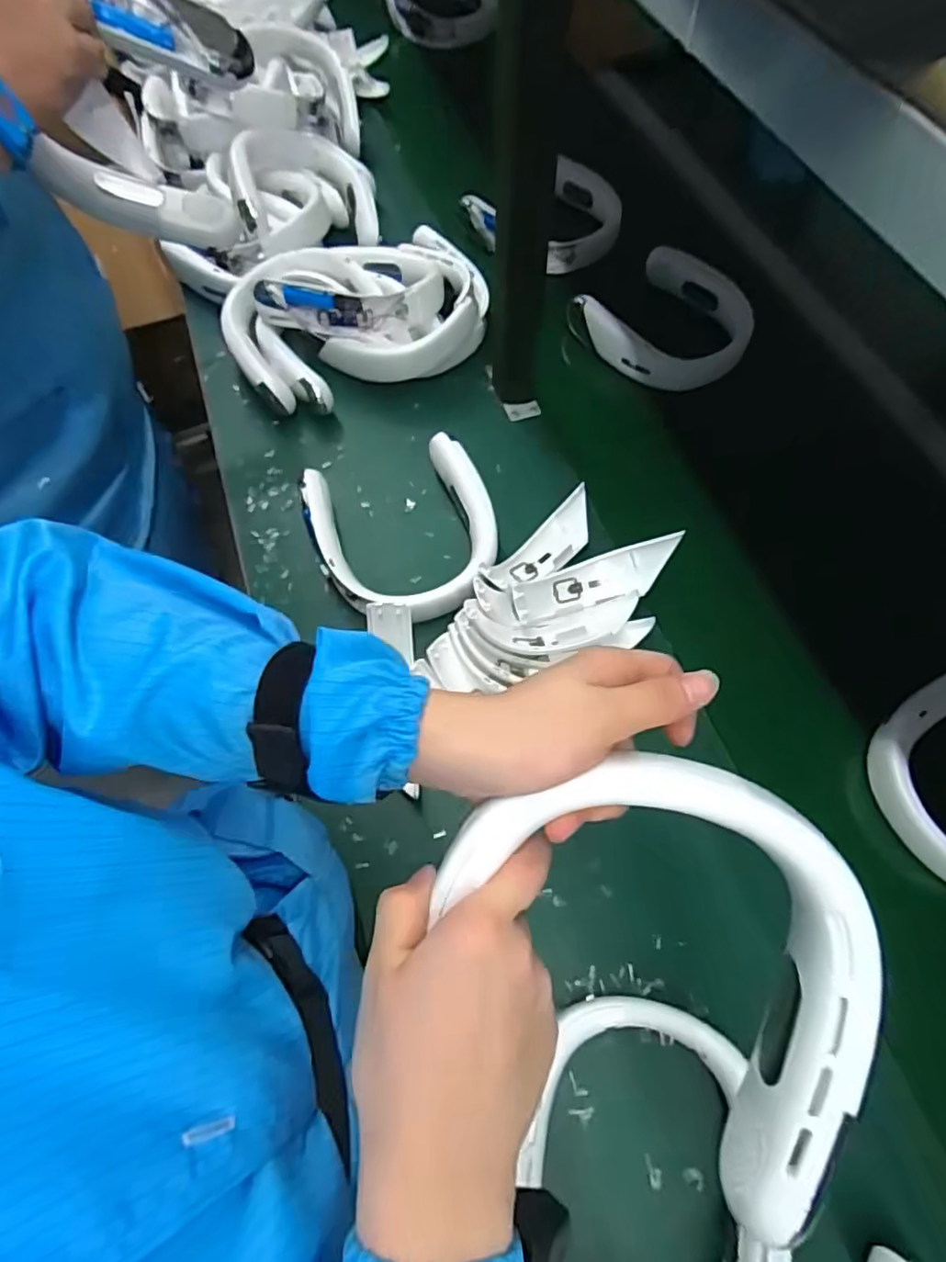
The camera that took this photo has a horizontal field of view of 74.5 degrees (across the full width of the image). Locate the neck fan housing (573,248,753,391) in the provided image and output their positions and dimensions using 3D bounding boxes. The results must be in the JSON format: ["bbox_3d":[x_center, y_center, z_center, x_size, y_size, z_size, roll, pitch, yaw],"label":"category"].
[{"bbox_3d":[0.255,-0.399,0.804,0.195,0.049,0.190,0,64,0],"label":"neck fan housing"}]

